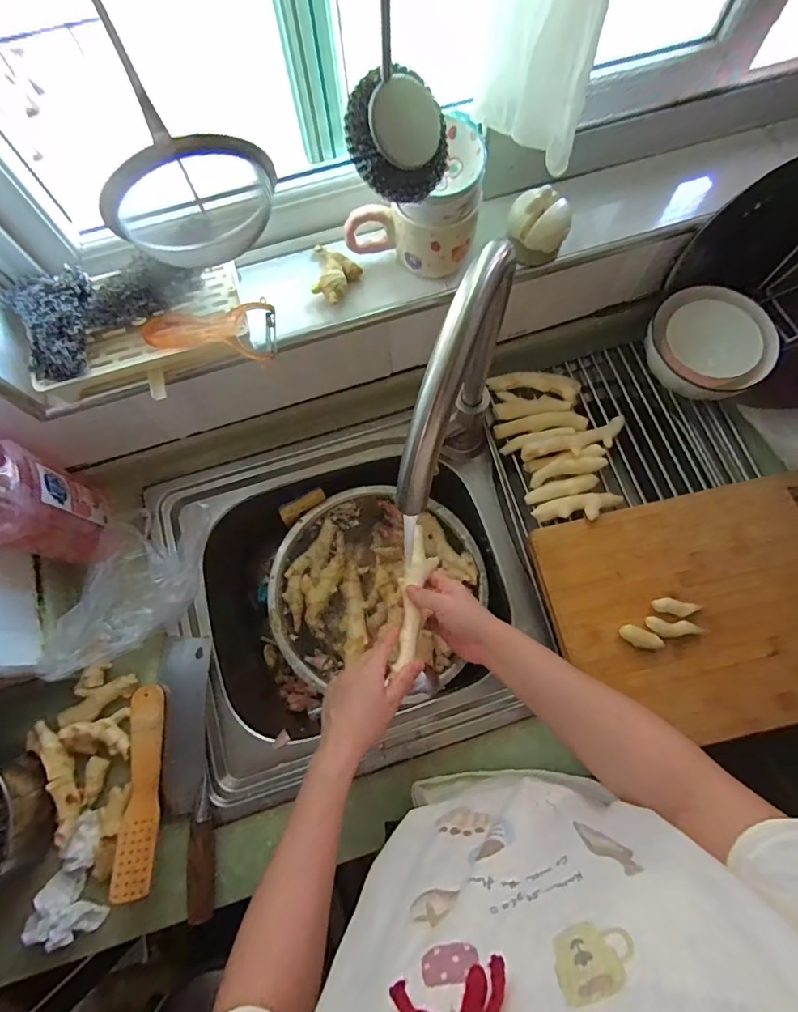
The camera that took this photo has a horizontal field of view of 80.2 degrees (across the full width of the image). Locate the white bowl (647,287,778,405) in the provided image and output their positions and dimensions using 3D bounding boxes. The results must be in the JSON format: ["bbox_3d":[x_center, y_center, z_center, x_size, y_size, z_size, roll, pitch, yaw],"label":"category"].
[{"bbox_3d":[0.390,-0.205,0.595,0.132,0.056,0.140,0,73,2],"label":"white bowl"}]

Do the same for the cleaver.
[{"bbox_3d":[-0.242,0.294,0.537,0.054,0.023,0.281,-9,73,-1],"label":"cleaver"}]

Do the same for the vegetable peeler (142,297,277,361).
[{"bbox_3d":[-0.188,-0.180,0.480,0.128,0.018,0.058,6,74,3],"label":"vegetable peeler"}]

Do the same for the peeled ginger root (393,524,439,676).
[{"bbox_3d":[0.020,0.102,0.537,0.037,0.027,0.163,6,63,4],"label":"peeled ginger root"}]

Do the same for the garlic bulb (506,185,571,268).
[{"bbox_3d":[0.147,-0.297,0.504,0.061,0.050,0.059,0,73,2],"label":"garlic bulb"}]

